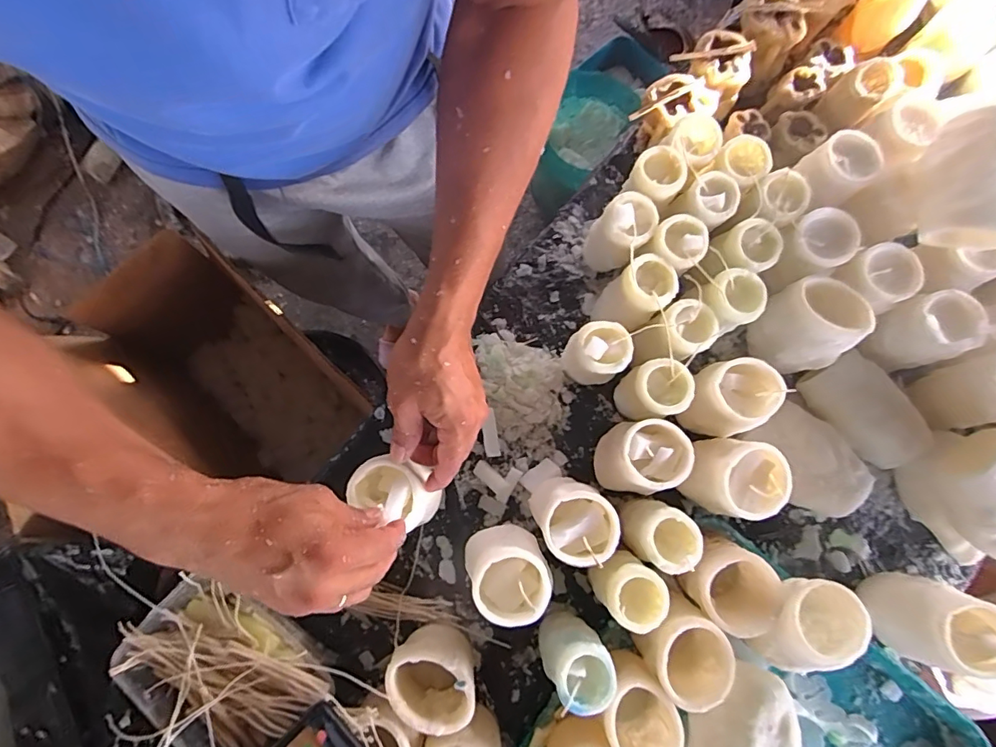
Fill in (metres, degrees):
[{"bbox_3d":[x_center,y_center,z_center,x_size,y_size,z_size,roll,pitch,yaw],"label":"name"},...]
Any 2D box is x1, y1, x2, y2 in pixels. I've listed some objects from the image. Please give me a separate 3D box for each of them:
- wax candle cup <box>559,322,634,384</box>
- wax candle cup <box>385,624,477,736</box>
[{"bbox_3d":[0.097,-0.016,0.488,0.050,0.095,0.054,-40,82,-7],"label":"wax candle cup"},{"bbox_3d":[-0.058,0.270,0.445,0.068,0.081,0.066,0,79,0],"label":"wax candle cup"}]

